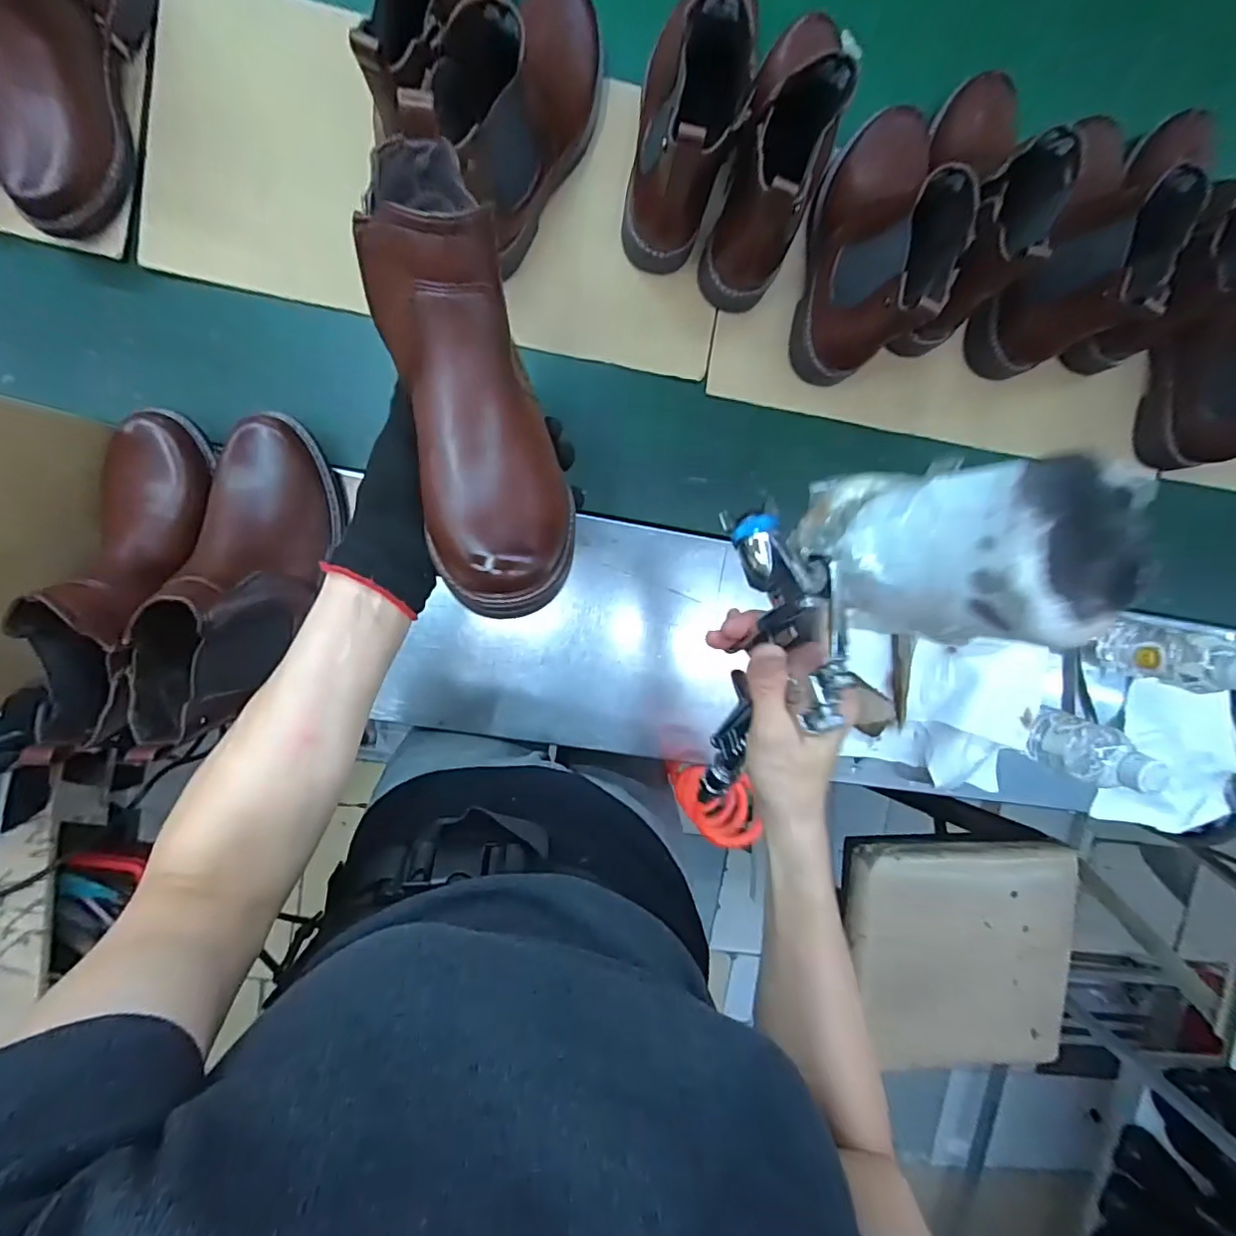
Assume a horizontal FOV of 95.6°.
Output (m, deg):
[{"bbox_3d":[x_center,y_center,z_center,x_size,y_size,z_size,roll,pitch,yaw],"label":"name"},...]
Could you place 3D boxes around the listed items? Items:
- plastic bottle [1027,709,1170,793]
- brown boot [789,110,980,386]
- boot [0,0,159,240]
[{"bbox_3d":[0.453,0.130,0.527,0.066,0.100,0.057,22,94,-8],"label":"plastic bottle"},{"bbox_3d":[0.233,-0.347,0.488,0.083,0.157,0.248,17,95,-7],"label":"brown boot"},{"bbox_3d":[-0.452,-0.445,0.416,0.088,0.147,0.238,16,95,-7],"label":"boot"}]

